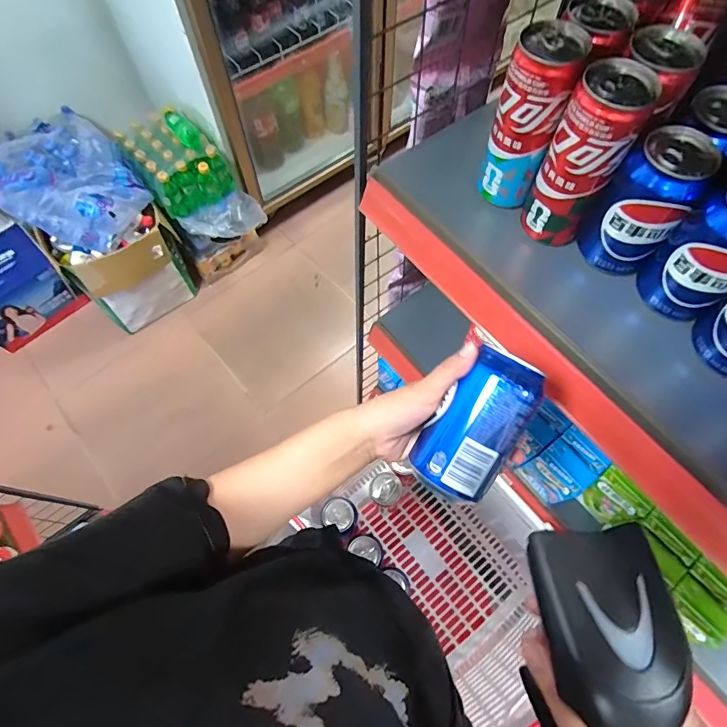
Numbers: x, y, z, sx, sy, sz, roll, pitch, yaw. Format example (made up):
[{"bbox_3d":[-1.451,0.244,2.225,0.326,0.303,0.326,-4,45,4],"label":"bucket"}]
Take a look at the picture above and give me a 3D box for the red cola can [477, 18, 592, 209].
[{"bbox_3d":[0.142,-0.209,0.392,0.052,0.139,0.050,20,67,9],"label":"red cola can"}]

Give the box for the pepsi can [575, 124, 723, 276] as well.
[{"bbox_3d":[0.235,-0.130,0.372,0.061,0.107,0.059,0,66,0],"label":"pepsi can"}]

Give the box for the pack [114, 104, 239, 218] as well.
[{"bbox_3d":[-0.615,-0.673,1.442,0.259,0.185,0.327,-34,70,-14],"label":"pack"}]

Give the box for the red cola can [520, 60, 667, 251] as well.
[{"bbox_3d":[0.180,-0.165,0.372,0.056,0.139,0.051,25,68,11],"label":"red cola can"}]

